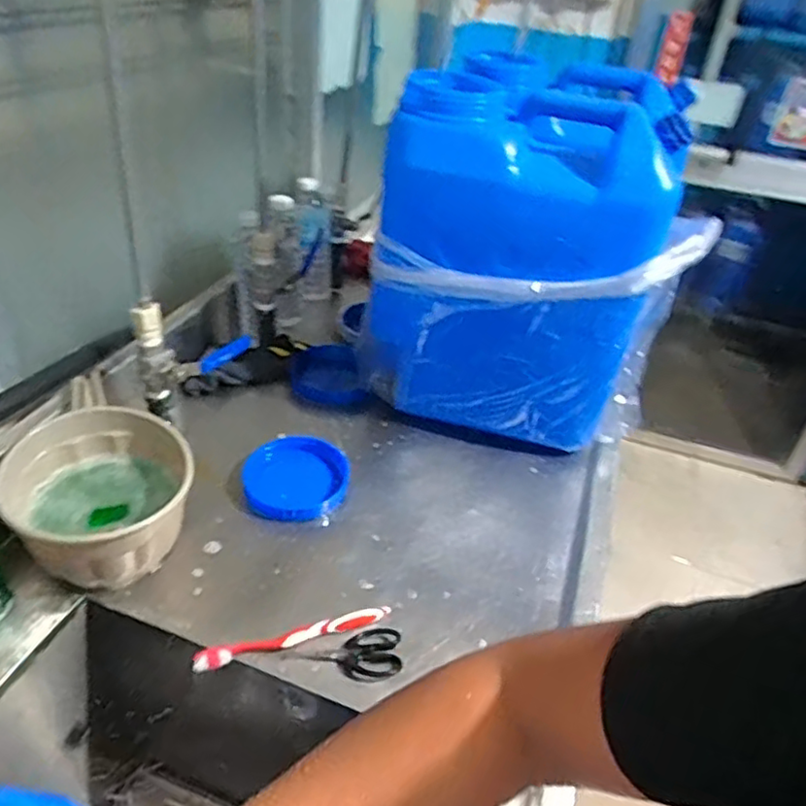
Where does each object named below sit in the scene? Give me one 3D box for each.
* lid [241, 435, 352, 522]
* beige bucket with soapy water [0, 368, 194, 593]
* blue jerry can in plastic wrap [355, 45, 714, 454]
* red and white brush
[{"bbox_3d":[-0.127,0.087,0.768,0.123,0.025,0.121,4,36,-3],"label":"lid"},{"bbox_3d":[-0.317,0.088,0.668,0.169,0.114,0.219,-25,46,-36],"label":"beige bucket with soapy water"},{"bbox_3d":[0.168,-0.206,0.865,0.368,0.395,0.324,12,36,8],"label":"blue jerry can in plastic wrap"},{"bbox_3d":[-0.102,0.222,0.612,0.185,0.016,0.021,-9,38,-19],"label":"red and white brush"}]

